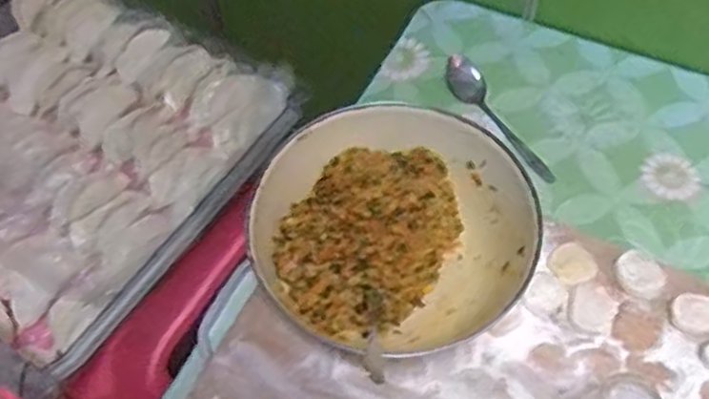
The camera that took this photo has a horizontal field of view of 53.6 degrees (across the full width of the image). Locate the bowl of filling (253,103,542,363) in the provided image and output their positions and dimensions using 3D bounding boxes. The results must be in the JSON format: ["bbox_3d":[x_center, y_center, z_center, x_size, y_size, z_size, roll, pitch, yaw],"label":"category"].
[{"bbox_3d":[0.035,0.021,0.538,0.194,0.100,0.168,12,60,10],"label":"bowl of filling"}]

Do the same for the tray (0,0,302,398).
[{"bbox_3d":[-0.303,-0.052,0.683,0.391,0.069,0.363,29,64,19],"label":"tray"}]

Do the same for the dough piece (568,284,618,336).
[{"bbox_3d":[0.181,0.083,0.534,0.034,0.016,0.042,28,64,19],"label":"dough piece"}]

